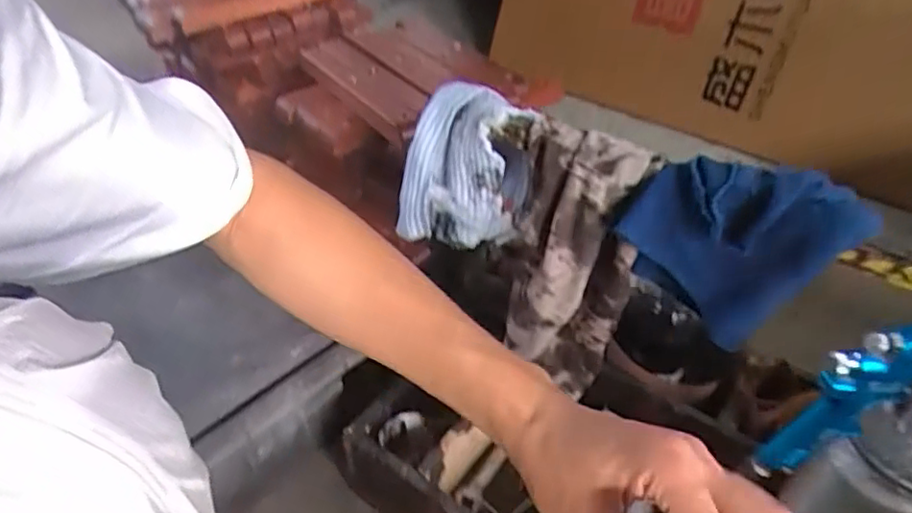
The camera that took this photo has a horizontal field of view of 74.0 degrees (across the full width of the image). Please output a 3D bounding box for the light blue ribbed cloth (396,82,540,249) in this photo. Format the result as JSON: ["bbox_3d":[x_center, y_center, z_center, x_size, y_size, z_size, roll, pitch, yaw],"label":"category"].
[{"bbox_3d":[0.006,-0.071,0.537,0.106,0.136,0.061,23,44,22],"label":"light blue ribbed cloth"}]

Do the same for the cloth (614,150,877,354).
[{"bbox_3d":[0.191,-0.006,0.426,0.148,0.115,0.059,14,42,13],"label":"cloth"}]

